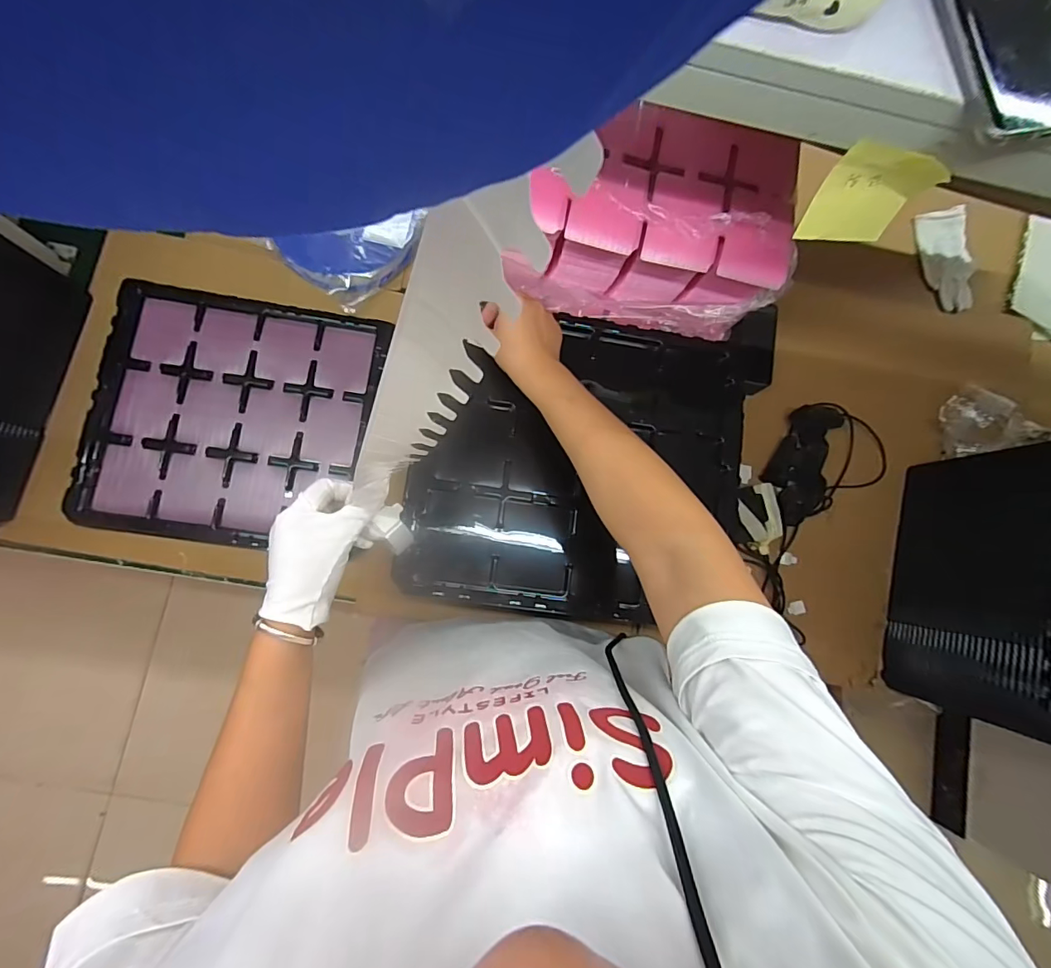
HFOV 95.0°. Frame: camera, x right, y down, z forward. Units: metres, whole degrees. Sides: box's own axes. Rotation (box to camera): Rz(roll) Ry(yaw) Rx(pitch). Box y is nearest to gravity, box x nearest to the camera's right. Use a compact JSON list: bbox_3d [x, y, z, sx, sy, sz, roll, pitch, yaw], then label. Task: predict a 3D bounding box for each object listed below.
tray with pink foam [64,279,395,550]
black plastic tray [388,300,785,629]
[{"bbox_3d":[-0.395,-0.091,0.662,0.355,0.040,0.327,7,82,-5],"label":"tray with pink foam"},{"bbox_3d":[0.076,-0.033,0.547,0.378,0.024,0.354,9,82,-4],"label":"black plastic tray"}]

